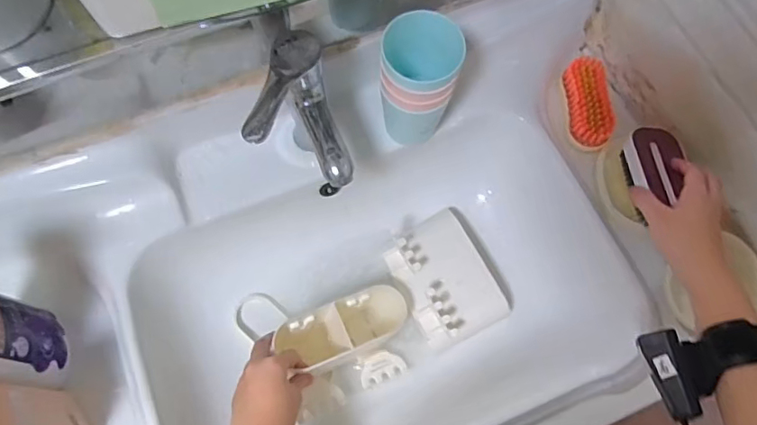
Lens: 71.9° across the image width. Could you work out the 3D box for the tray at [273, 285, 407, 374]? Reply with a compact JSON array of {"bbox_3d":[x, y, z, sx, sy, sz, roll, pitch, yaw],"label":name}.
[{"bbox_3d":[-0.043,0.138,0.625,0.170,0.053,0.070,-9,66,-40],"label":"tray"}]

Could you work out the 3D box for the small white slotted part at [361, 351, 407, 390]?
[{"bbox_3d":[0.004,0.188,0.628,0.058,0.010,0.036,-14,66,-27],"label":"small white slotted part"}]

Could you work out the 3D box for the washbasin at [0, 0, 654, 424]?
[{"bbox_3d":[-0.019,0.054,0.603,0.772,0.179,0.436,-26,72,-10],"label":"washbasin"}]

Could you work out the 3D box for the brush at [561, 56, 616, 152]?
[{"bbox_3d":[0.260,-0.135,0.648,0.047,0.035,0.112,-2,70,-1],"label":"brush"}]

